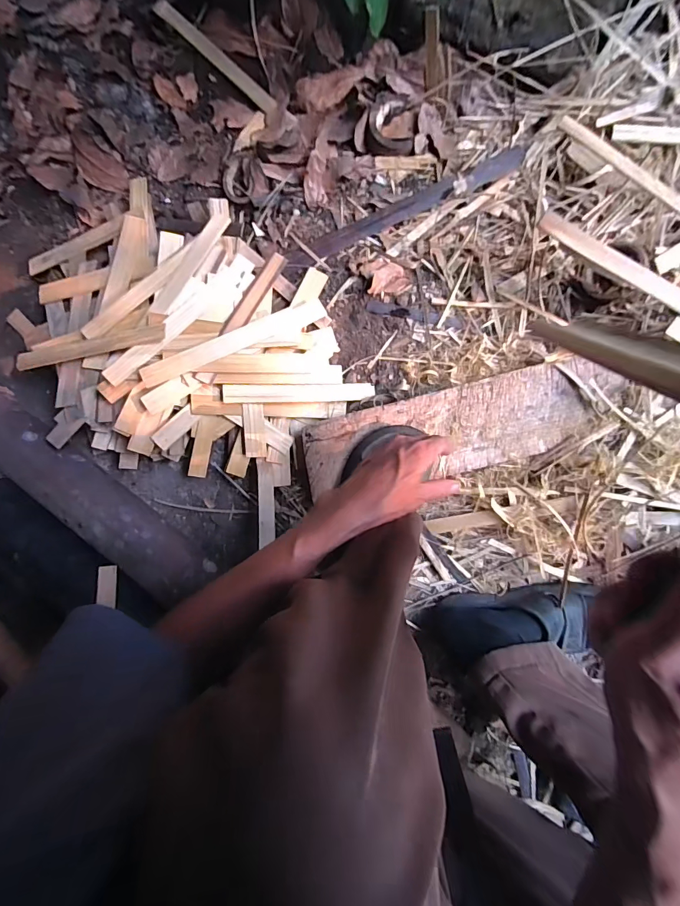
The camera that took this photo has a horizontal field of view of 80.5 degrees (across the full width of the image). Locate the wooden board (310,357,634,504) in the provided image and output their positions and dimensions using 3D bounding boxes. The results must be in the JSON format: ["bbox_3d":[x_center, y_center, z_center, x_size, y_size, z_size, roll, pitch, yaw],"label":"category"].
[{"bbox_3d":[0.159,-0.030,0.557,0.424,0.016,0.117,-14,91,6],"label":"wooden board"}]

